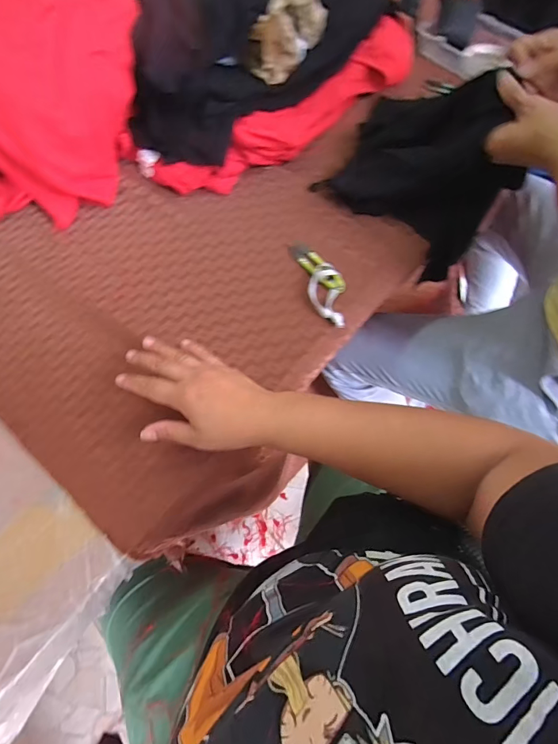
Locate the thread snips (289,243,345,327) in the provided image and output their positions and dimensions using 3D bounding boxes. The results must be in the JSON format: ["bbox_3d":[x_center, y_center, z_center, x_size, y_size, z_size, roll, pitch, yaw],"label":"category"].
[{"bbox_3d":[0.053,-0.111,0.478,0.044,0.011,0.135,-15,66,-4],"label":"thread snips"}]

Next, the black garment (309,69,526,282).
[{"bbox_3d":[0.193,-0.261,0.539,0.239,0.208,0.147,24,69,13],"label":"black garment"}]

